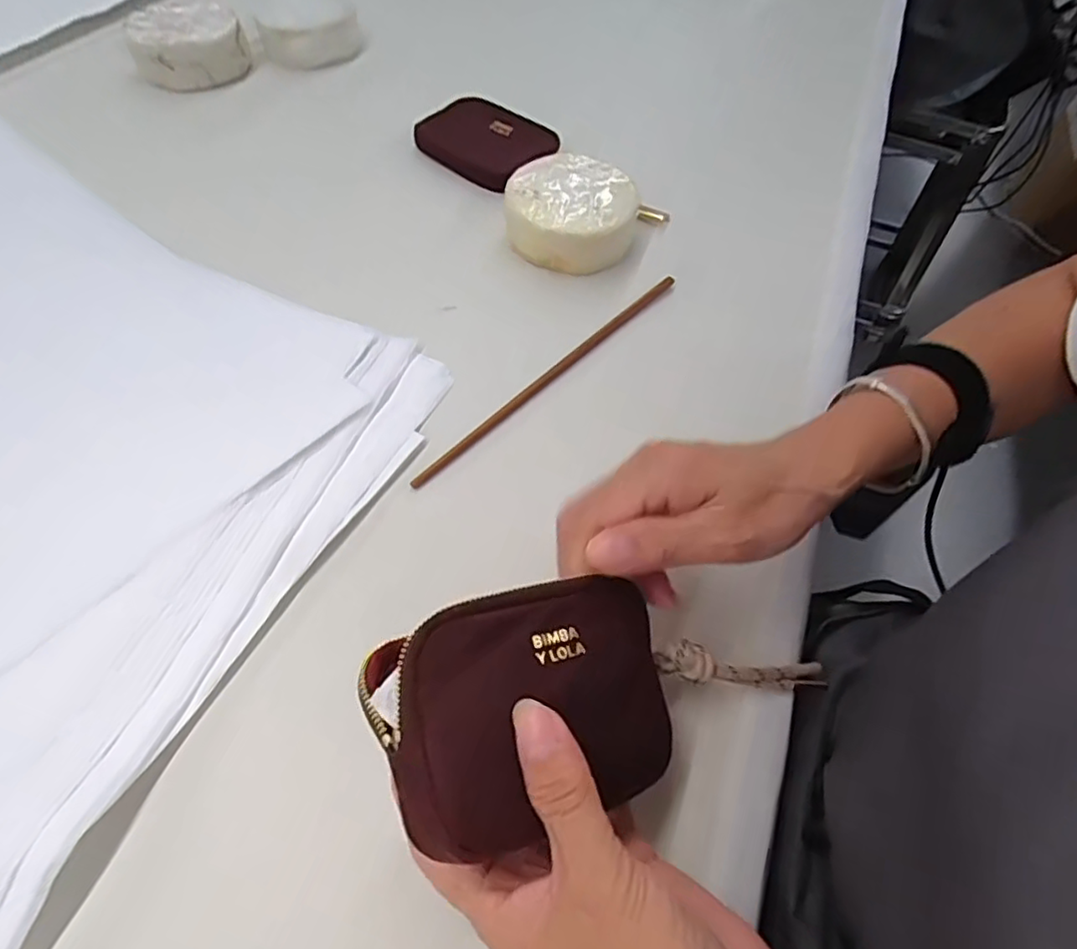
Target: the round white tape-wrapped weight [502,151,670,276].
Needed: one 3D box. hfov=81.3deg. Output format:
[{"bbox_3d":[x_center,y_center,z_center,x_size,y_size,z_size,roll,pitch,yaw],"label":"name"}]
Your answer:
[{"bbox_3d":[0.031,-0.199,0.469,0.098,0.033,0.099,2,57,-3],"label":"round white tape-wrapped weight"}]

